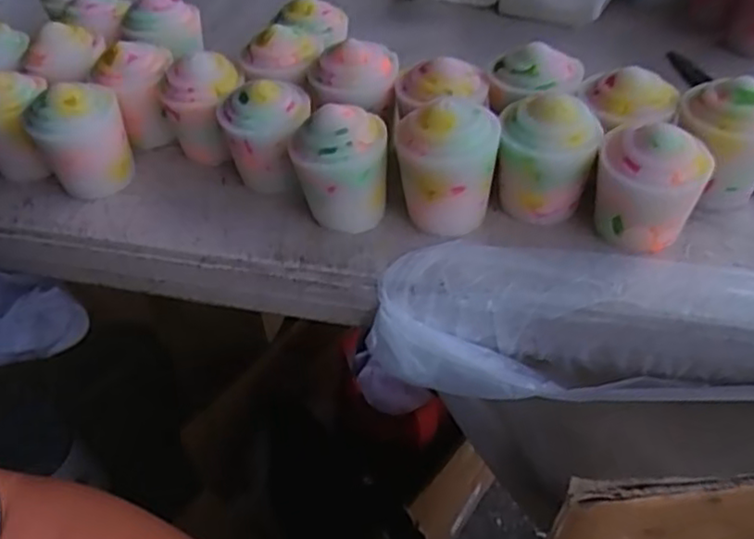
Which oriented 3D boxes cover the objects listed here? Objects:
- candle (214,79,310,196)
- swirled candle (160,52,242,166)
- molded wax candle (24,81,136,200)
[{"bbox_3d":[-0.069,-0.084,0.427,0.057,0.070,0.049,-10,47,-4],"label":"candle"},{"bbox_3d":[-0.114,-0.106,0.452,0.054,0.069,0.049,-17,48,-11],"label":"swirled candle"},{"bbox_3d":[-0.191,-0.084,0.437,0.056,0.073,0.047,-28,51,-20],"label":"molded wax candle"}]

